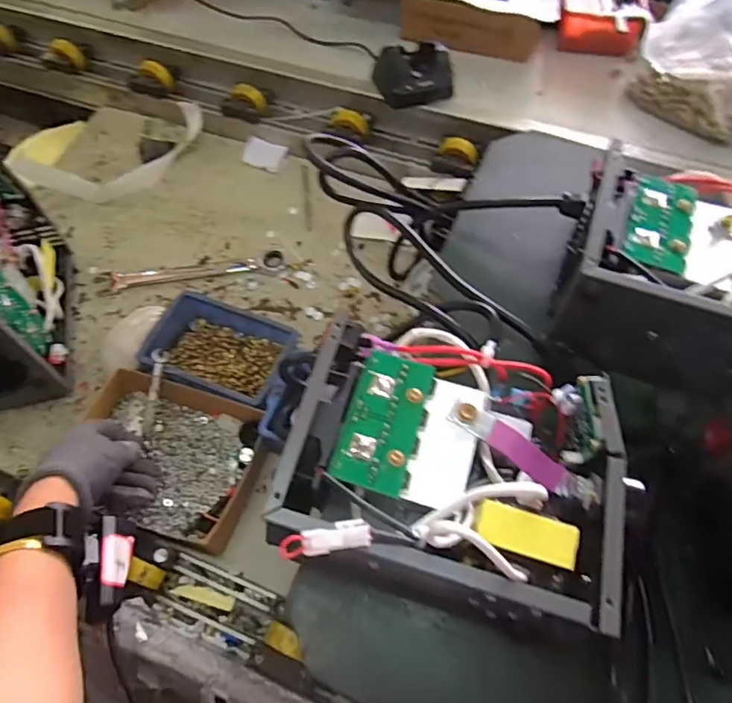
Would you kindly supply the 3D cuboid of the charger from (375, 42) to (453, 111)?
[{"bbox_3d":[0.059,-0.334,0.663,0.091,0.045,0.060,-9,62,-3],"label":"charger"}]

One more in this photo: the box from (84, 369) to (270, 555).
[{"bbox_3d":[-0.189,0.099,0.530,0.178,0.032,0.130,16,63,10],"label":"box"}]

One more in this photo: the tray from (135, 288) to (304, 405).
[{"bbox_3d":[-0.149,0.002,0.589,0.150,0.053,0.105,20,64,12],"label":"tray"}]

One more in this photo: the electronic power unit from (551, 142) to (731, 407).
[{"bbox_3d":[0.281,-0.062,0.456,0.208,0.100,0.167,16,63,10],"label":"electronic power unit"}]

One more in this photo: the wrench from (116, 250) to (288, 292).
[{"bbox_3d":[-0.201,-0.097,0.666,0.203,0.006,0.030,-7,62,-2],"label":"wrench"}]

